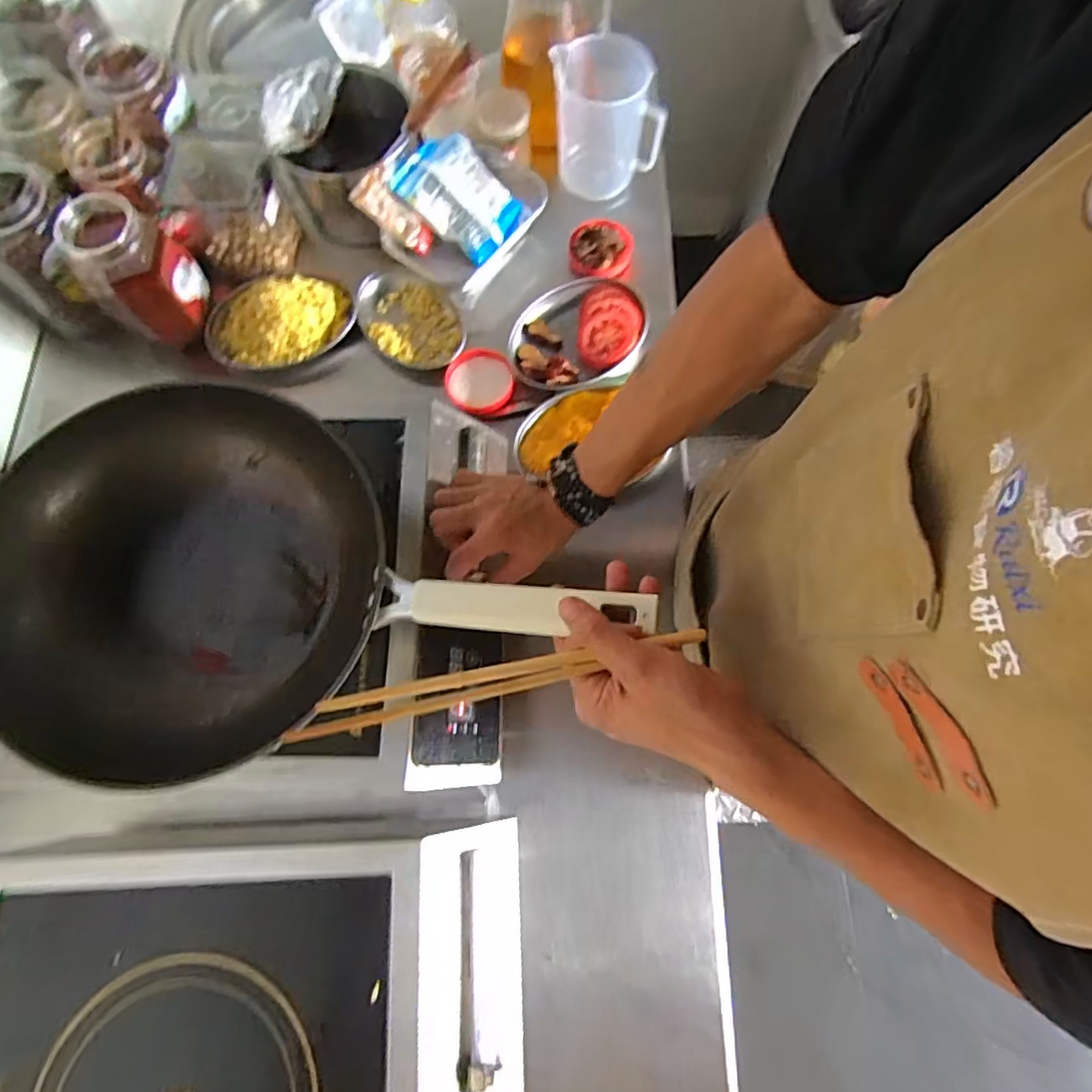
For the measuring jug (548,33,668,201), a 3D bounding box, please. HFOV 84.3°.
[{"bbox_3d":[0.076,-0.548,0.779,0.130,0.154,0.117,-2,73,0],"label":"measuring jug"}]

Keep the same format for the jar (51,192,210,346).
[{"bbox_3d":[-0.460,-0.311,0.684,0.109,0.135,0.093,-41,77,-11],"label":"jar"}]

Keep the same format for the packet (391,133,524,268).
[{"bbox_3d":[-0.108,-0.435,0.751,0.105,0.035,0.143,-46,115,6],"label":"packet"}]

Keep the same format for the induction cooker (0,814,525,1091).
[{"bbox_3d":[-0.243,0.410,0.463,0.451,0.118,0.361,-3,73,0],"label":"induction cooker"}]

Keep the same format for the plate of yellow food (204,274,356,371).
[{"bbox_3d":[-0.330,-0.282,0.731,0.177,0.048,0.128,-16,74,-4],"label":"plate of yellow food"}]

